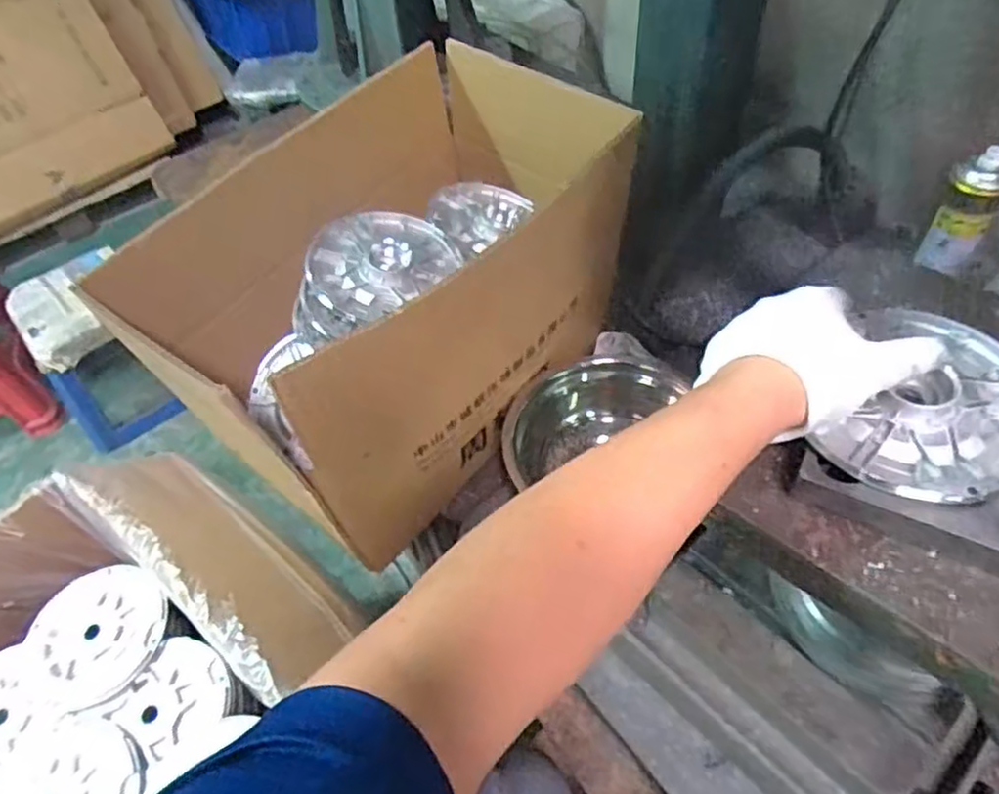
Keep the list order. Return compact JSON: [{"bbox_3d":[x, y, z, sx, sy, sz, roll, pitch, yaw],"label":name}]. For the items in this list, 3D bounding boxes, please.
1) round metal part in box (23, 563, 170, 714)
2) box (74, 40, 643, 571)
[{"bbox_3d":[-0.398,0.232,0.681,0.140,0.017,0.132,-3,52,4],"label":"round metal part in box"},{"bbox_3d":[-0.106,-0.115,0.744,0.294,0.258,0.460,32,61,27],"label":"box"}]

